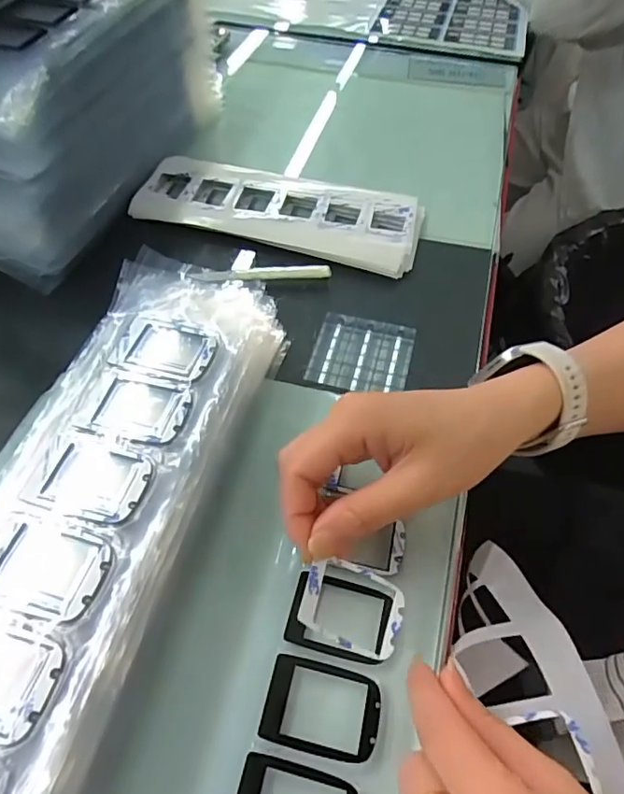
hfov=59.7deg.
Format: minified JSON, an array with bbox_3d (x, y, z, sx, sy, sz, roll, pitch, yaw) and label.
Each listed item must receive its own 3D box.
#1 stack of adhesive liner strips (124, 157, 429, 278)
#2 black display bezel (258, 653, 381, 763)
[{"bbox_3d":[-0.028,-0.159,0.464,0.236,0.021,0.091,13,53,7],"label":"stack of adhesive liner strips"},{"bbox_3d":[0.005,0.140,0.247,0.051,0.004,0.036,11,53,6],"label":"black display bezel"}]

